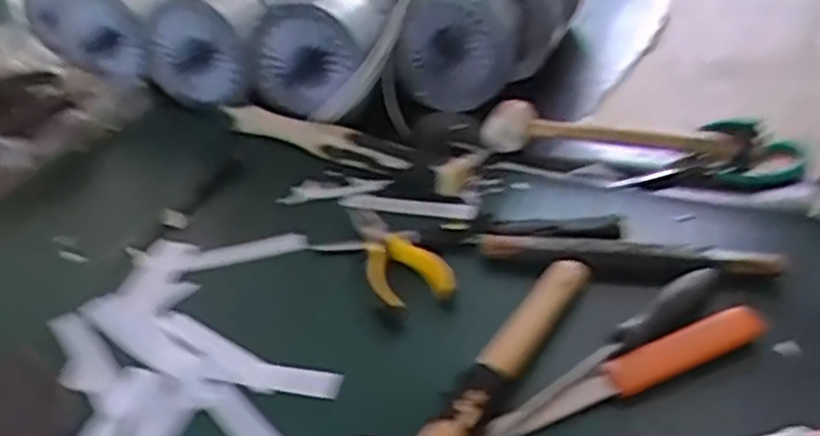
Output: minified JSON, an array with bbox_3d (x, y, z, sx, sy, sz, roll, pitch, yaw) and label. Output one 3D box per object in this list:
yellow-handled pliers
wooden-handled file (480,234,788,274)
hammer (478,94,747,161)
[{"bbox_3d":[-0.019,0.024,0.625,0.064,0.014,0.154,-19,38,-16],"label":"yellow-handled pliers"},{"bbox_3d":[0.178,0.029,0.590,0.234,0.024,0.029,3,38,13],"label":"wooden-handled file"},{"bbox_3d":[0.203,-0.081,0.753,0.256,0.049,0.057,8,39,19],"label":"hammer"}]

